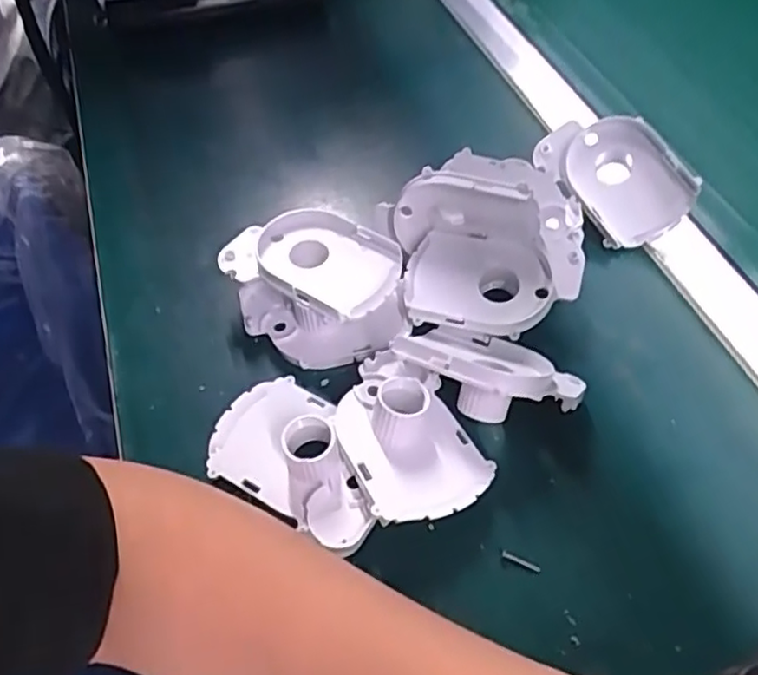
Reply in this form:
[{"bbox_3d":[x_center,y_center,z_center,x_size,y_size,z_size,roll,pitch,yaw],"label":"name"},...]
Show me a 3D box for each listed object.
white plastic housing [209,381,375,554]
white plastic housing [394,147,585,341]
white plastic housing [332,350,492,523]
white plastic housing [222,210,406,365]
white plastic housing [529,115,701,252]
[{"bbox_3d":[-0.039,0.057,0.347,0.100,0.030,0.067,26,59,20],"label":"white plastic housing"},{"bbox_3d":[0.066,-0.069,0.407,0.115,0.054,0.128,8,55,8],"label":"white plastic housing"},{"bbox_3d":[0.013,0.047,0.348,0.064,0.032,0.097,-20,55,-11],"label":"white plastic housing"},{"bbox_3d":[-0.034,-0.032,0.402,0.088,0.036,0.095,-1,54,2],"label":"white plastic housing"},{"bbox_3d":[0.164,-0.110,0.460,0.065,0.035,0.097,-41,78,16],"label":"white plastic housing"}]

